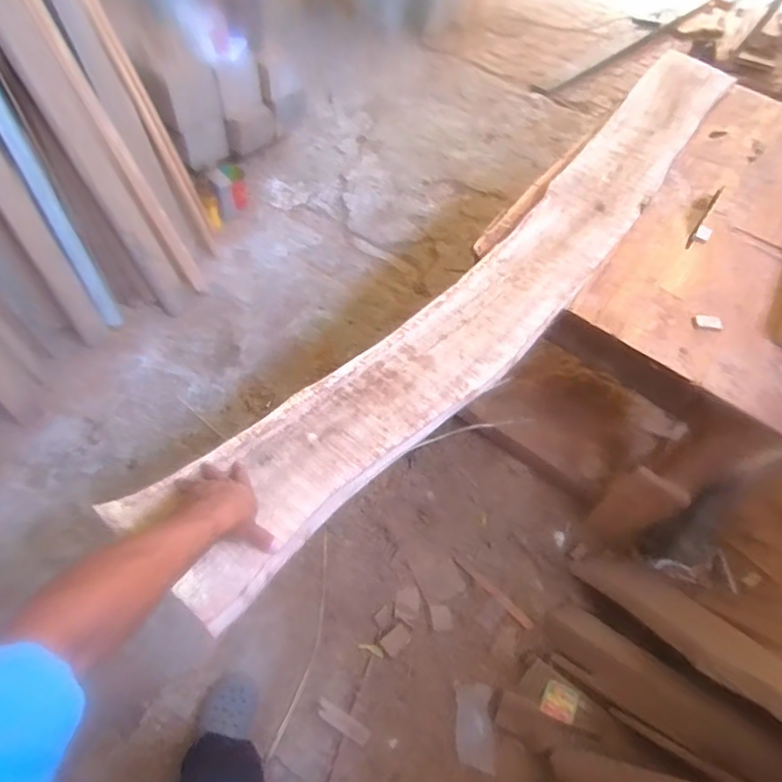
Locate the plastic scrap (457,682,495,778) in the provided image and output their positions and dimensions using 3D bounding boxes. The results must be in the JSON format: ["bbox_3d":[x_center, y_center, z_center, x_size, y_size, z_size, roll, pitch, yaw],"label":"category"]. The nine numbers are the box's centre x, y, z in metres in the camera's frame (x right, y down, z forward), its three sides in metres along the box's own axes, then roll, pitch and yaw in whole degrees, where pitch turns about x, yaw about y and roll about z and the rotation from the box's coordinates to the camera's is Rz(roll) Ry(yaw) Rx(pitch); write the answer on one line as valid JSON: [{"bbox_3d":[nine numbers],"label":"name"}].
[{"bbox_3d":[0.195,0.777,1.320,0.083,0.005,0.177,4,55,2],"label":"plastic scrap"}]

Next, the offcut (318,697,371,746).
[{"bbox_3d":[-0.110,0.759,1.302,0.130,0.007,0.038,26,58,16],"label":"offcut"}]

